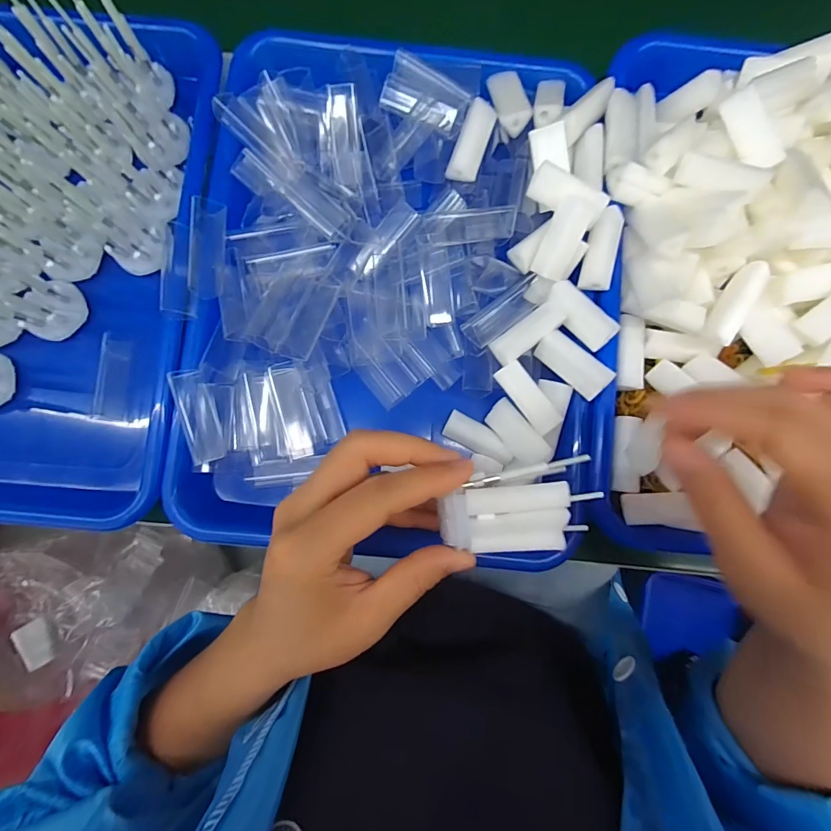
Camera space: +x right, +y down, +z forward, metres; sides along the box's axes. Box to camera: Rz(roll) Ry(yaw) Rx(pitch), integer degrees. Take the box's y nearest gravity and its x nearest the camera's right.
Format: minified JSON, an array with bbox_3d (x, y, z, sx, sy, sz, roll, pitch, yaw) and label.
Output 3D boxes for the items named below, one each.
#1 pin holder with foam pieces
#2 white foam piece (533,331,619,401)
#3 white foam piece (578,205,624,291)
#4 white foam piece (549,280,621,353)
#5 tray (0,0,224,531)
[{"bbox_3d":[0.045,0.043,0.187,0.065,0.018,0.039,-6,84,-2],"label":"pin holder with foam pieces"},{"bbox_3d":[0.095,-0.031,0.251,0.021,0.005,0.045,-45,74,-5],"label":"white foam piece"},{"bbox_3d":[0.112,-0.098,0.250,0.017,0.009,0.046,12,101,0],"label":"white foam piece"},{"bbox_3d":[0.098,-0.060,0.248,0.019,0.011,0.045,-40,86,-5],"label":"white foam piece"},{"bbox_3d":[-0.268,-0.109,0.262,0.262,0.079,0.340,2,84,-1],"label":"tray"}]

